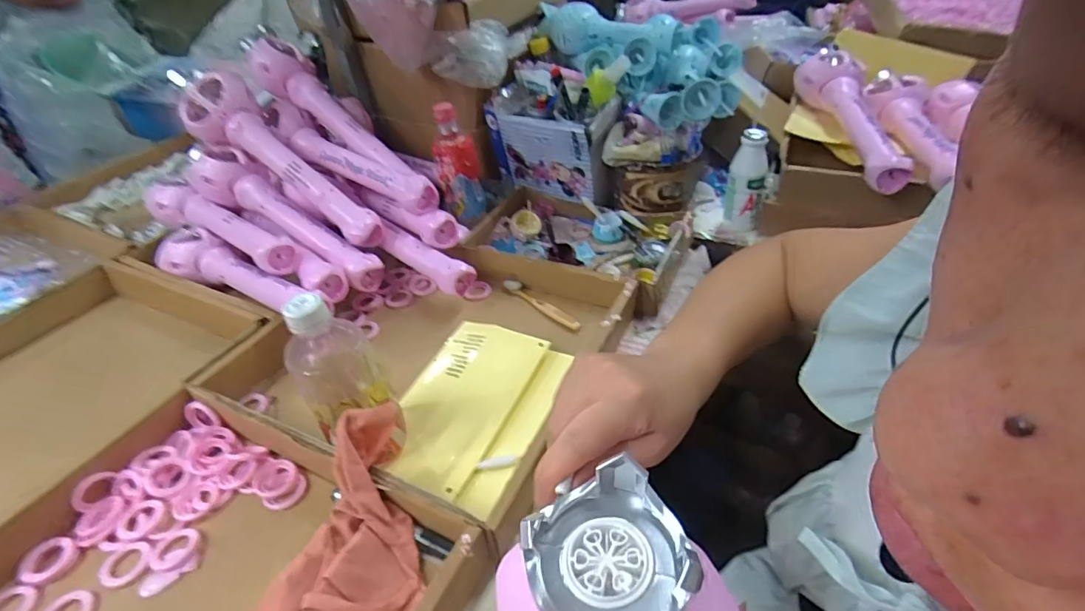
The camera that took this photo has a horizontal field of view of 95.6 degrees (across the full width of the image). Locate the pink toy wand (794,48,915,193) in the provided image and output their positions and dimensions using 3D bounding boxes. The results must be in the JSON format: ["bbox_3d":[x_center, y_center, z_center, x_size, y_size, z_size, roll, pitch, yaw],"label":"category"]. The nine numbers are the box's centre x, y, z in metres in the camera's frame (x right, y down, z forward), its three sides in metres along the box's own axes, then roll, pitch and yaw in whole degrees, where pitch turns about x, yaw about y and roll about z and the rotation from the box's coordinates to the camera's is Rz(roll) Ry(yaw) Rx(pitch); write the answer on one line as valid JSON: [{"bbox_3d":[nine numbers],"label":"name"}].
[{"bbox_3d":[0.441,-0.282,0.715,0.086,0.081,0.332,5,40,11],"label":"pink toy wand"}]

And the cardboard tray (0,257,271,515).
[{"bbox_3d":[-0.600,0.105,0.574,0.393,0.063,0.393,16,44,23],"label":"cardboard tray"}]

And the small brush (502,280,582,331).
[{"bbox_3d":[-0.002,-0.003,0.650,0.018,0.008,0.138,-32,47,-30],"label":"small brush"}]

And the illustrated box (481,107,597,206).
[{"bbox_3d":[-0.005,-0.232,0.767,0.175,0.129,0.025,18,44,25],"label":"illustrated box"}]

